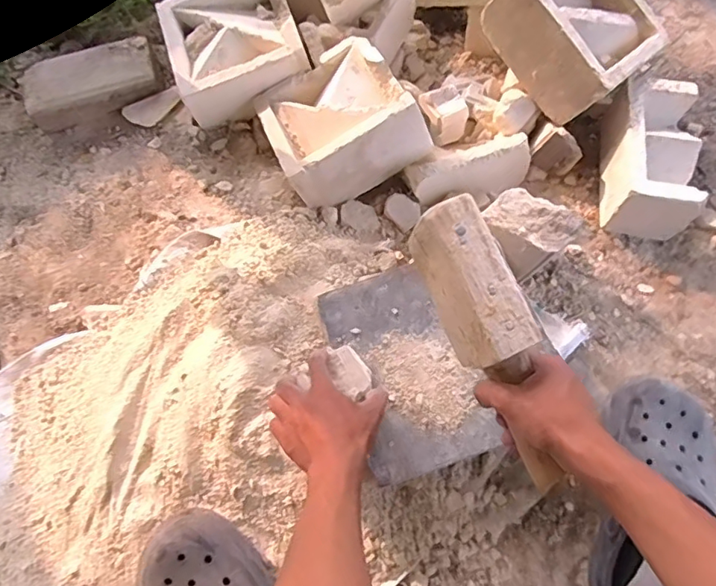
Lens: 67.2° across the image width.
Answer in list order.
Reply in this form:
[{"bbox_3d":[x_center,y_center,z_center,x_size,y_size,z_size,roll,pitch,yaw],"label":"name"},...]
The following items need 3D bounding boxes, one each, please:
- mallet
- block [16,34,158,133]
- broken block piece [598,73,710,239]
[{"bbox_3d":[0.115,0.045,0.480,0.062,0.087,0.254,-23,91,-8],"label":"mallet"},{"bbox_3d":[-0.437,-0.346,0.902,0.220,0.070,0.104,-17,66,-4],"label":"block"},{"bbox_3d":[0.412,-0.189,0.762,0.104,0.096,0.206,7,67,7],"label":"broken block piece"}]

